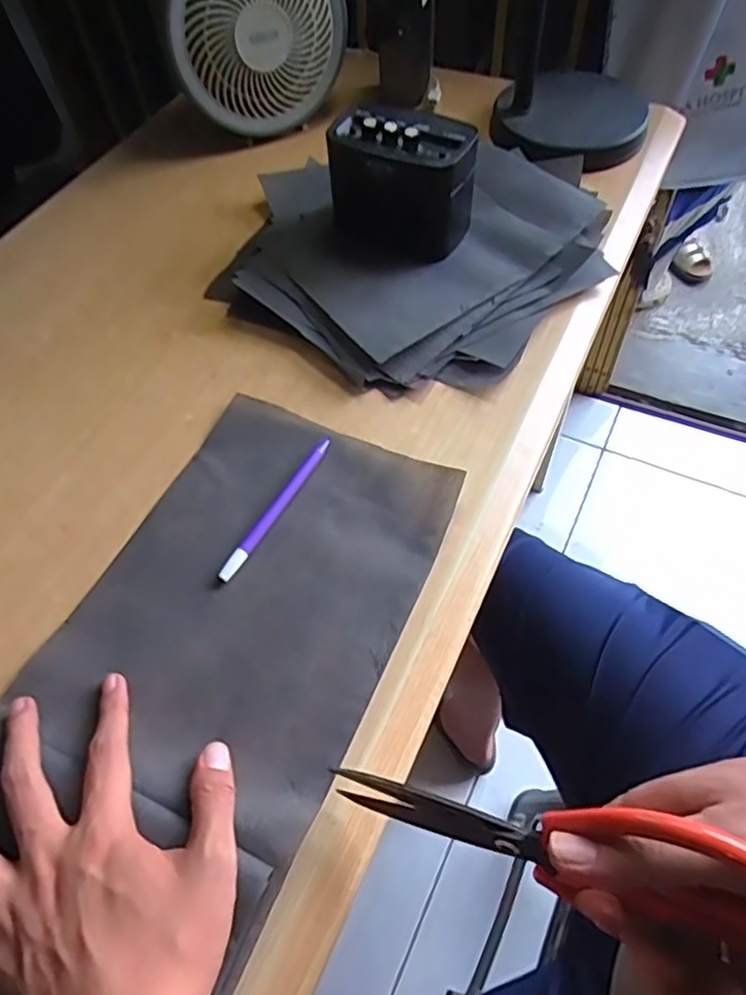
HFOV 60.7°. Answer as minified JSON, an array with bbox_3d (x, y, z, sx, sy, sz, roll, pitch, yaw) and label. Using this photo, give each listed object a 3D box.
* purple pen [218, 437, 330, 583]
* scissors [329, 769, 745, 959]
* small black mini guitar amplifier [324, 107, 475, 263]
[{"bbox_3d":[-0.070,0.006,0.462,0.013,0.006,0.132,24,61,18],"label":"purple pen"},{"bbox_3d":[0.072,0.155,0.295,0.202,0.064,0.014,-11,28,39],"label":"scissors"},{"bbox_3d":[0.025,-0.281,0.571,0.125,0.094,0.074,10,58,9],"label":"small black mini guitar amplifier"}]

